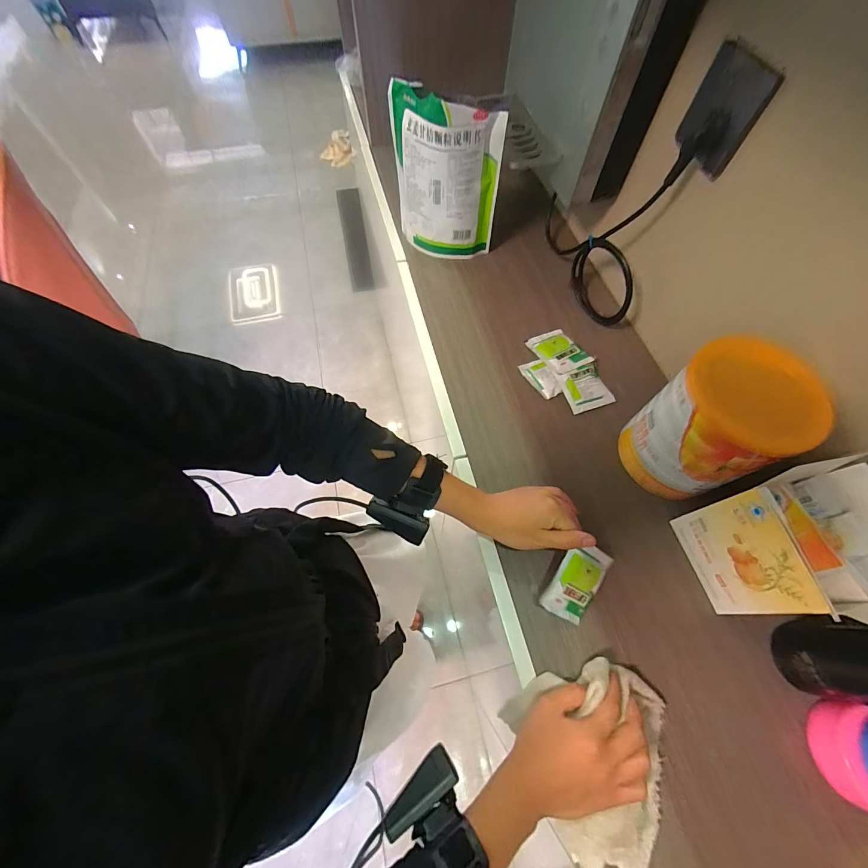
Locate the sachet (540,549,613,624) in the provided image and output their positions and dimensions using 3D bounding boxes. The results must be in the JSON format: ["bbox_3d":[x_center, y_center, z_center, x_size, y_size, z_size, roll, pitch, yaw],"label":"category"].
[{"bbox_3d":[0.152,0.156,0.389,0.069,0.006,0.082,36,83,-24],"label":"sachet"}]

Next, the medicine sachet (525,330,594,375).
[{"bbox_3d":[0.190,-0.127,0.556,0.065,0.009,0.084,-26,67,-14],"label":"medicine sachet"}]

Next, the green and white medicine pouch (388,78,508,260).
[{"bbox_3d":[0.011,-0.391,0.567,0.169,0.211,0.055,18,64,8],"label":"green and white medicine pouch"}]

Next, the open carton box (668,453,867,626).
[{"bbox_3d":[0.344,0.117,0.356,0.085,0.173,0.126,-14,64,-8],"label":"open carton box"}]

